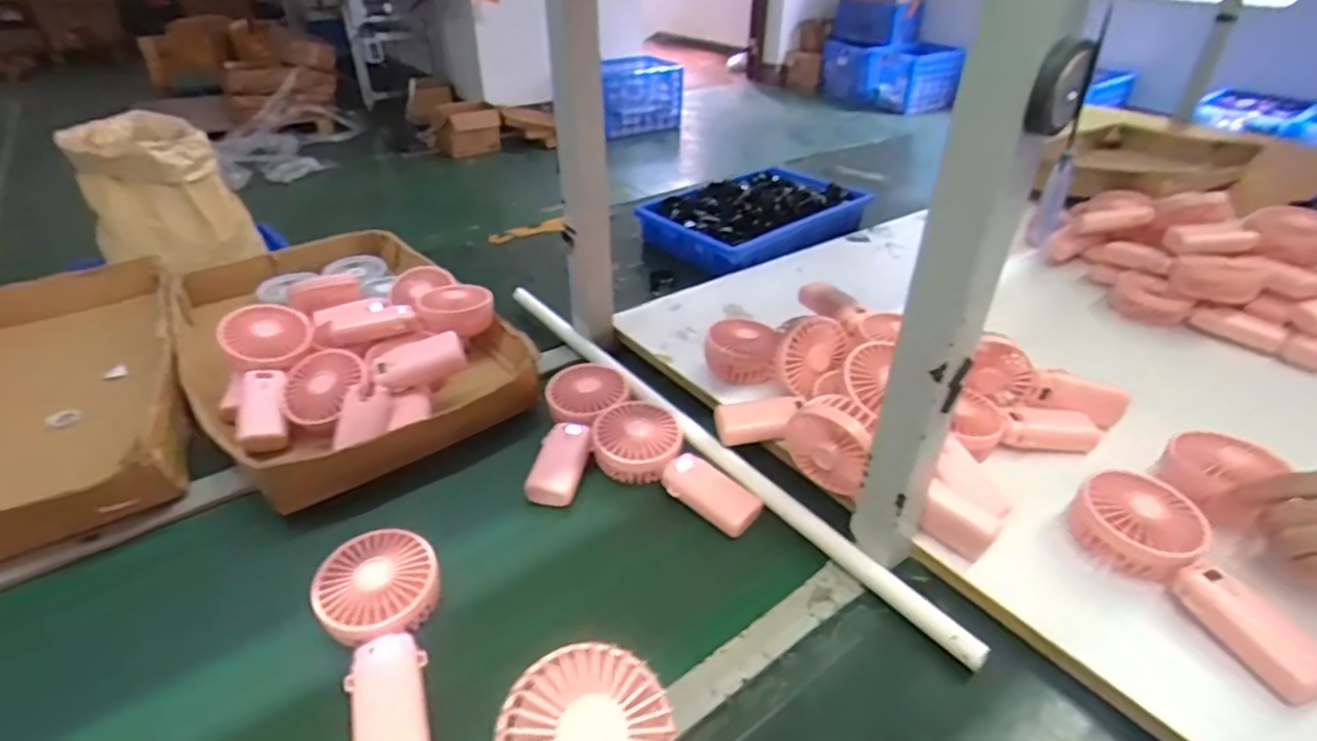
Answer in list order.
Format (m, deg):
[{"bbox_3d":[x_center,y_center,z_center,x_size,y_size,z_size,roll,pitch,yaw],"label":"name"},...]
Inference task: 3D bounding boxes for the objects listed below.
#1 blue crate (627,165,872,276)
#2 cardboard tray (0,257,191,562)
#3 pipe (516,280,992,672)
[{"bbox_3d":[0.163,-0.254,1.075,0.333,0.072,0.221,-24,42,-31],"label":"blue crate"},{"bbox_3d":[-0.711,0.024,0.712,0.306,0.062,0.545,-21,40,-28],"label":"cardboard tray"},{"bbox_3d":[0.027,0.054,0.668,0.022,0.020,0.660,-23,41,-31],"label":"pipe"}]

